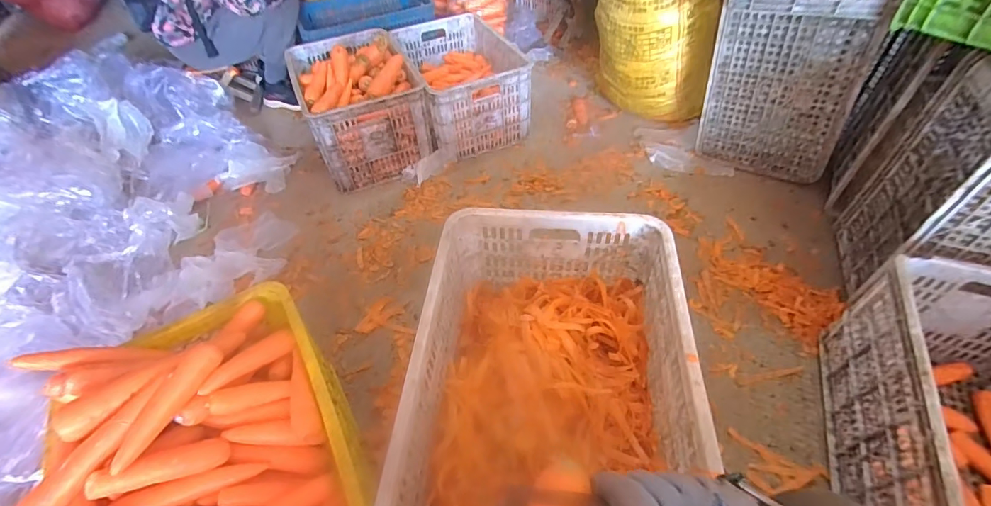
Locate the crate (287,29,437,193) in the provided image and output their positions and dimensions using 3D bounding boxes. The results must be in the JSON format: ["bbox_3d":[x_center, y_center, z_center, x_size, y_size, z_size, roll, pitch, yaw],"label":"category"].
[{"bbox_3d":[-0.470,-0.536,1.520,0.363,0.283,0.597,-19,50,-12],"label":"crate"}]

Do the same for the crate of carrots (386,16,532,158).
[{"bbox_3d":[-0.130,-0.647,1.629,0.362,0.247,0.618,-17,50,-11],"label":"crate of carrots"}]

